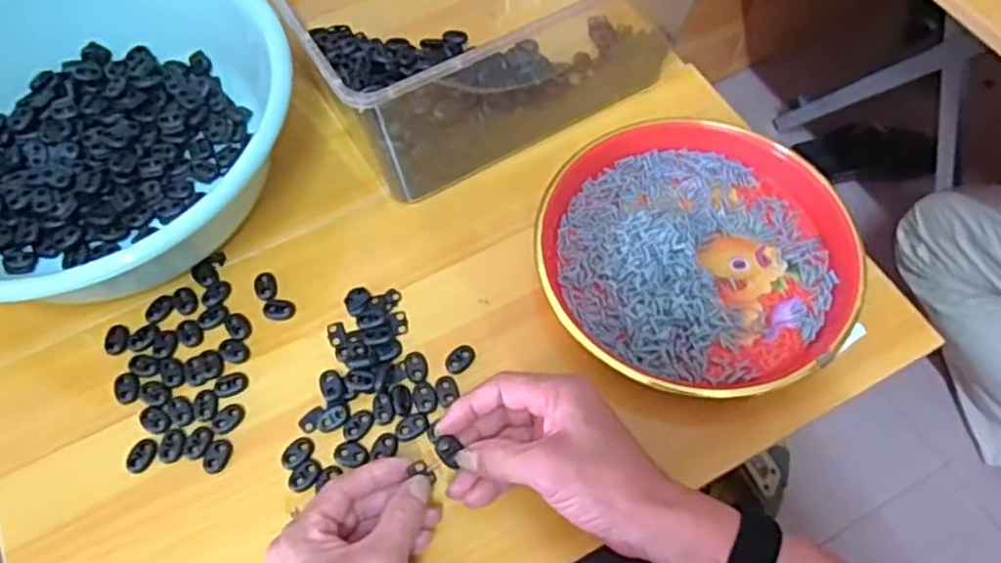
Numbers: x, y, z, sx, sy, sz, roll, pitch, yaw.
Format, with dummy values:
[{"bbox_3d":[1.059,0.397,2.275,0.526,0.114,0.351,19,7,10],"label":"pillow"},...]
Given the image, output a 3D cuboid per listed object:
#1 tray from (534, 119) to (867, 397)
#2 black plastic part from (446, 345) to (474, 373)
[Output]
[{"bbox_3d":[0.141,-0.023,0.528,0.220,0.030,0.207,-1,61,1],"label":"tray"},{"bbox_3d":[-0.028,0.053,0.506,0.016,0.004,0.023,34,68,18],"label":"black plastic part"}]

